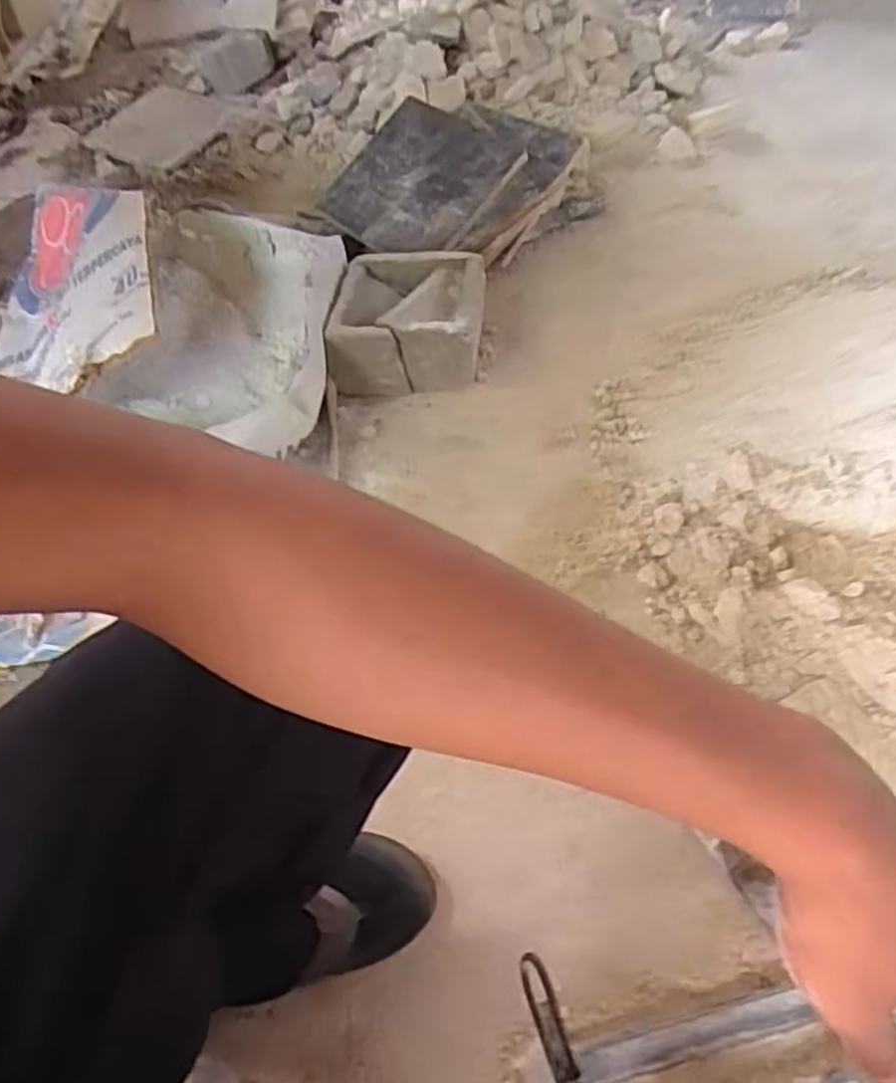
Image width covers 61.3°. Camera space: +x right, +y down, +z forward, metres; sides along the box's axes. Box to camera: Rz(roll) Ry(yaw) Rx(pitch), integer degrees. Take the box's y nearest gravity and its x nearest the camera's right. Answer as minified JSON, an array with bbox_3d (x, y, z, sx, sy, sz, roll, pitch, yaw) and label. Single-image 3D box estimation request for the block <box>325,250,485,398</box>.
[{"bbox_3d":[-0.051,-0.309,1.066,0.201,0.104,0.205,5,57,4],"label":"block"}]

